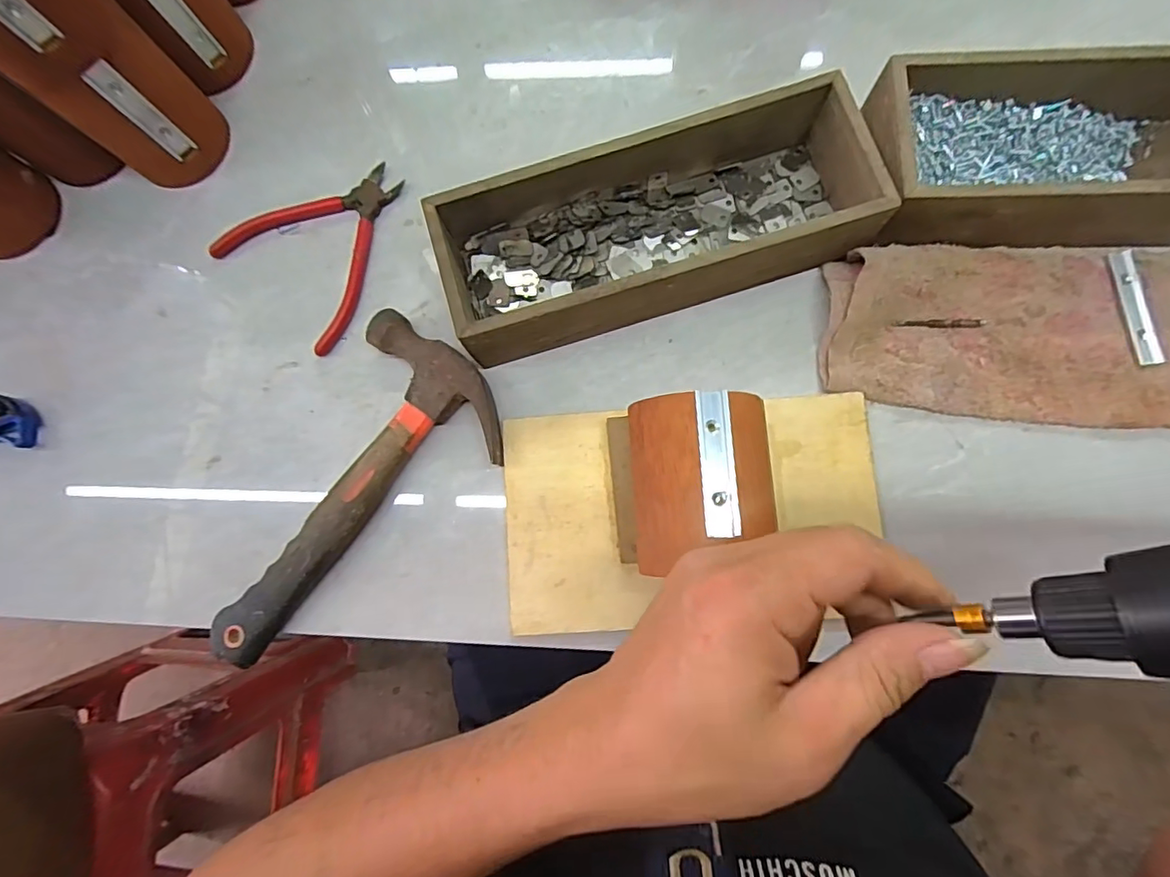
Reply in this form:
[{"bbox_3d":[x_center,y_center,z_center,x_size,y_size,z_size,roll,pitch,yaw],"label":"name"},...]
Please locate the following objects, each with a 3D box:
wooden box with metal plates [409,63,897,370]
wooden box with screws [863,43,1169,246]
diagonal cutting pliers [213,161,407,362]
[{"bbox_3d":[0.047,-0.140,0.369,0.282,0.064,0.116,-19,80,0],"label":"wooden box with metal plates"},{"bbox_3d":[0.329,-0.186,0.356,0.276,0.065,0.105,0,81,3],"label":"wooden box with screws"},{"bbox_3d":[-0.191,-0.150,0.403,0.118,0.020,0.132,41,85,8],"label":"diagonal cutting pliers"}]

